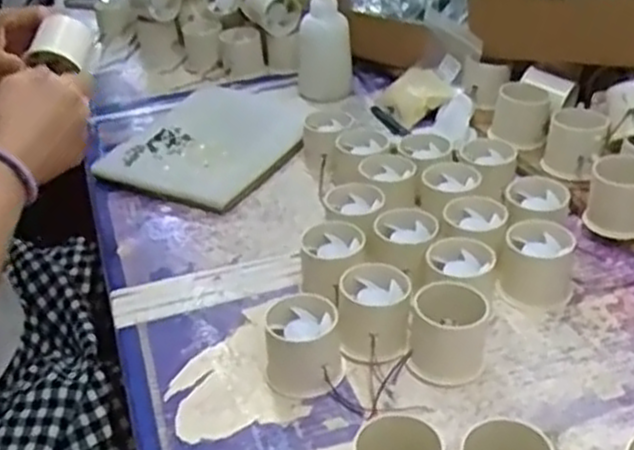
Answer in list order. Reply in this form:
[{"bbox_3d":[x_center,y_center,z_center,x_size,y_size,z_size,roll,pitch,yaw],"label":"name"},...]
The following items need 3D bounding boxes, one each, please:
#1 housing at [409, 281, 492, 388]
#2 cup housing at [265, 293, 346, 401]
[{"bbox_3d":[0.091,0.075,0.552,0.049,0.050,0.048,7,35,16],"label":"housing"},{"bbox_3d":[-0.010,0.084,0.559,0.054,0.043,0.060,-6,34,-3],"label":"cup housing"}]

